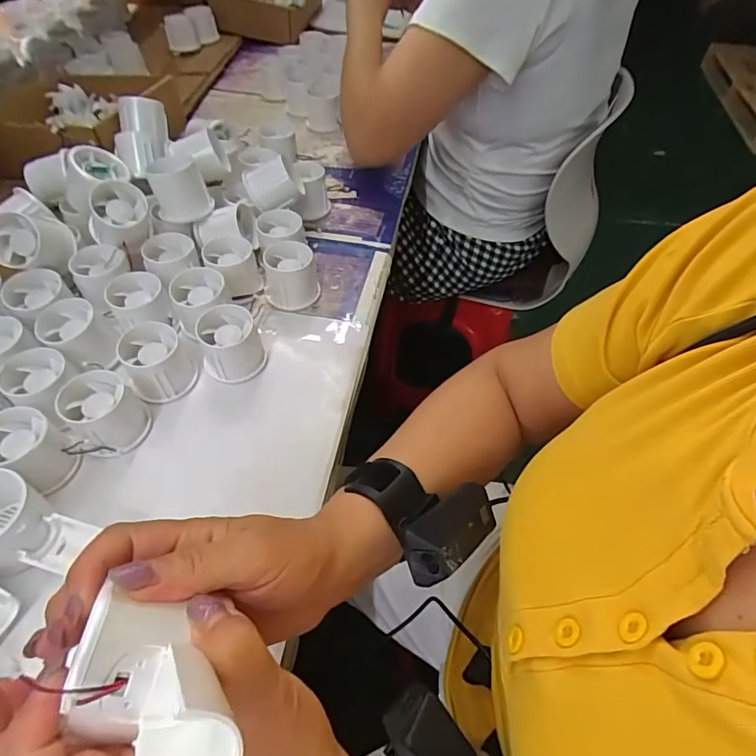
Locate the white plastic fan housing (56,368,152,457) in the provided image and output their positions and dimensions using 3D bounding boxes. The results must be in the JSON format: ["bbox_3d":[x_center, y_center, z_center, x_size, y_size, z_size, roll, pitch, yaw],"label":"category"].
[{"bbox_3d":[-0.229,0.031,0.392,0.063,0.048,0.058,1,53,-2],"label":"white plastic fan housing"}]

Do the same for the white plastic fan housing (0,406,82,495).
[{"bbox_3d":[-0.272,0.058,0.369,0.060,0.046,0.049,24,55,15],"label":"white plastic fan housing"}]

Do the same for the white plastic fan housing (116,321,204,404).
[{"bbox_3d":[-0.195,-0.017,0.427,0.068,0.053,0.062,1,53,-2],"label":"white plastic fan housing"}]

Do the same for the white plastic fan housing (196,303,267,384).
[{"bbox_3d":[-0.136,-0.031,0.441,0.054,0.052,0.051,-16,55,-15],"label":"white plastic fan housing"}]

